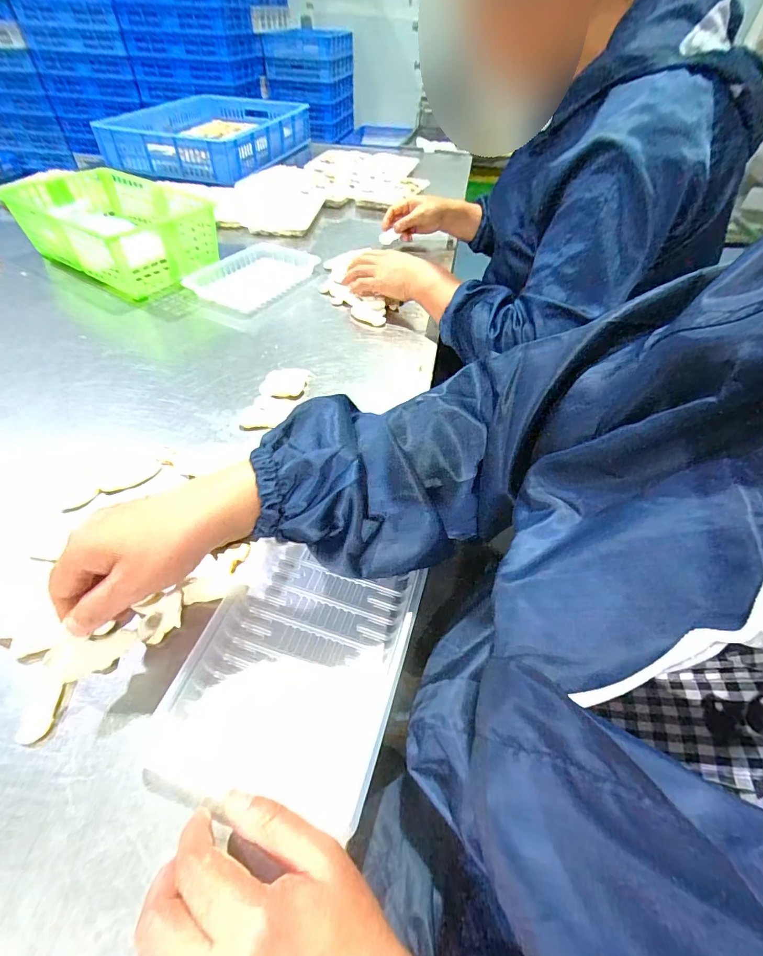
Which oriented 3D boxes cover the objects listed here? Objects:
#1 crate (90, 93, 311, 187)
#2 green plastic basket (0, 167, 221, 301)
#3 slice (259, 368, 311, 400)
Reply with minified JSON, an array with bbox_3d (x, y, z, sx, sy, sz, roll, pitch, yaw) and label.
[{"bbox_3d":[-0.471,-0.957,1.167,0.389,0.110,0.480,19,50,13],"label":"crate"},{"bbox_3d":[-0.457,-0.432,0.727,0.308,0.101,0.191,27,54,19],"label":"green plastic basket"},{"bbox_3d":[-0.126,-0.125,0.543,0.059,0.004,0.068,9,50,5],"label":"slice"}]

